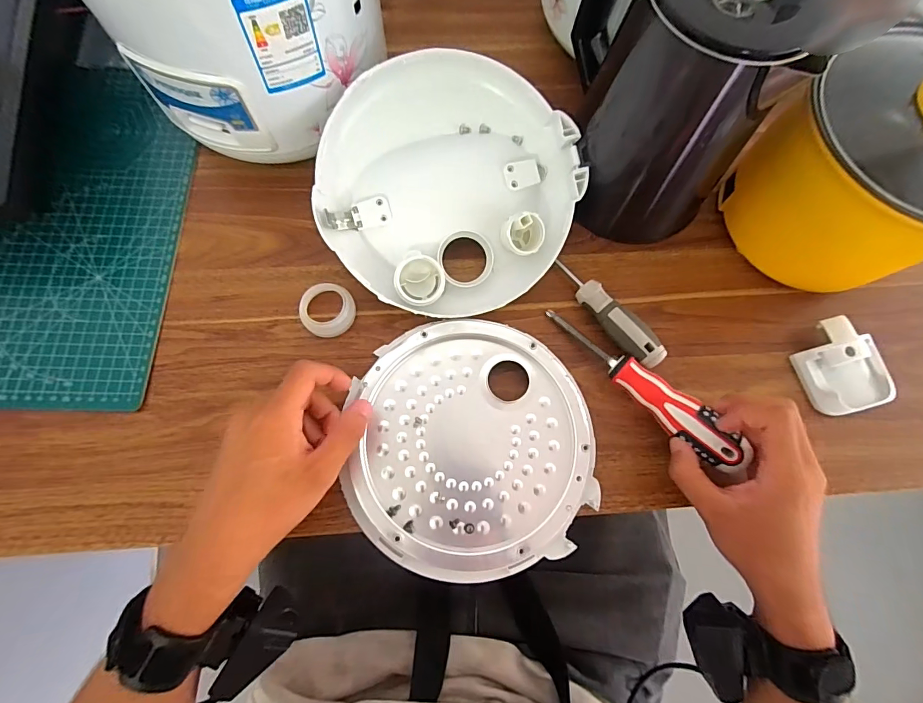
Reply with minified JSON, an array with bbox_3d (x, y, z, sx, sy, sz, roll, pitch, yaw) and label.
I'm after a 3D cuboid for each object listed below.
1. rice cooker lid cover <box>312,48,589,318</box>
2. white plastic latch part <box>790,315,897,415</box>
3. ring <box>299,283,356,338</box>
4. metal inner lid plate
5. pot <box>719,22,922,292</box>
[{"bbox_3d":[-0.010,-0.135,0.358,0.206,0.037,0.200,6,92,-6],"label":"rice cooker lid cover"},{"bbox_3d":[0.327,0.011,0.363,0.073,0.020,0.077,-15,75,-6],"label":"white plastic latch part"},{"bbox_3d":[-0.113,-0.035,0.360,0.042,0.020,0.042,1,74,-2],"label":"ring"},{"bbox_3d":[0.009,0.071,0.331,0.182,0.016,0.184,1,74,-2],"label":"metal inner lid plate"},{"bbox_3d":[0.326,-0.141,0.334,0.166,0.157,0.159,1,74,-2],"label":"pot"}]

